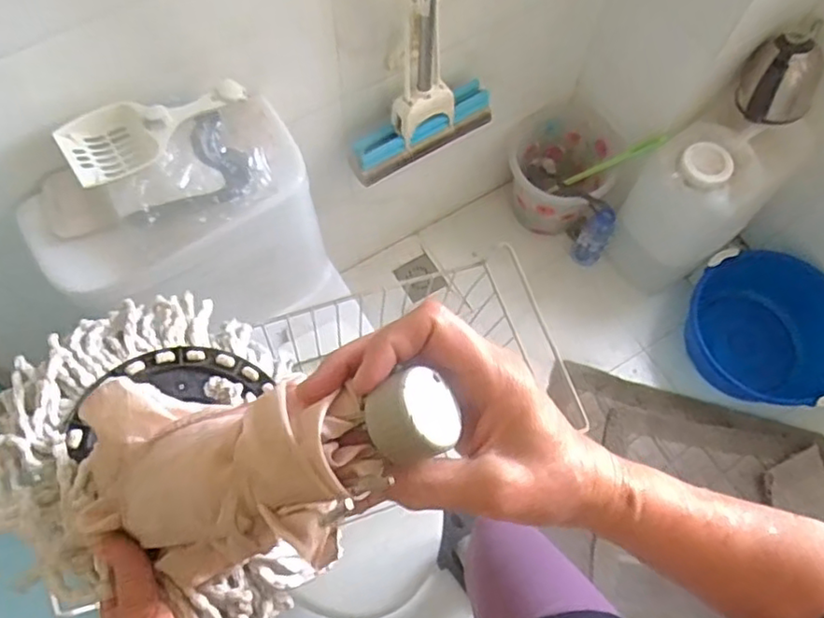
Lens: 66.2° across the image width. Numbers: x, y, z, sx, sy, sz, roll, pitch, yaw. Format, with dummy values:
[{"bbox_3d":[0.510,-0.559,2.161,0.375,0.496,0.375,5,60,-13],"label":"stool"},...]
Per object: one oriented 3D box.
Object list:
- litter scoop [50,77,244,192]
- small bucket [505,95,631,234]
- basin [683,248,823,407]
[{"bbox_3d":[-0.317,-0.231,0.781,0.222,0.038,0.083,-28,72,-13],"label":"litter scoop"},{"bbox_3d":[0.354,-0.307,1.472,0.236,0.258,0.239,1,68,-2],"label":"small bucket"},{"bbox_3d":[0.795,0.043,1.411,0.290,0.142,0.357,-37,74,-15],"label":"basin"}]

